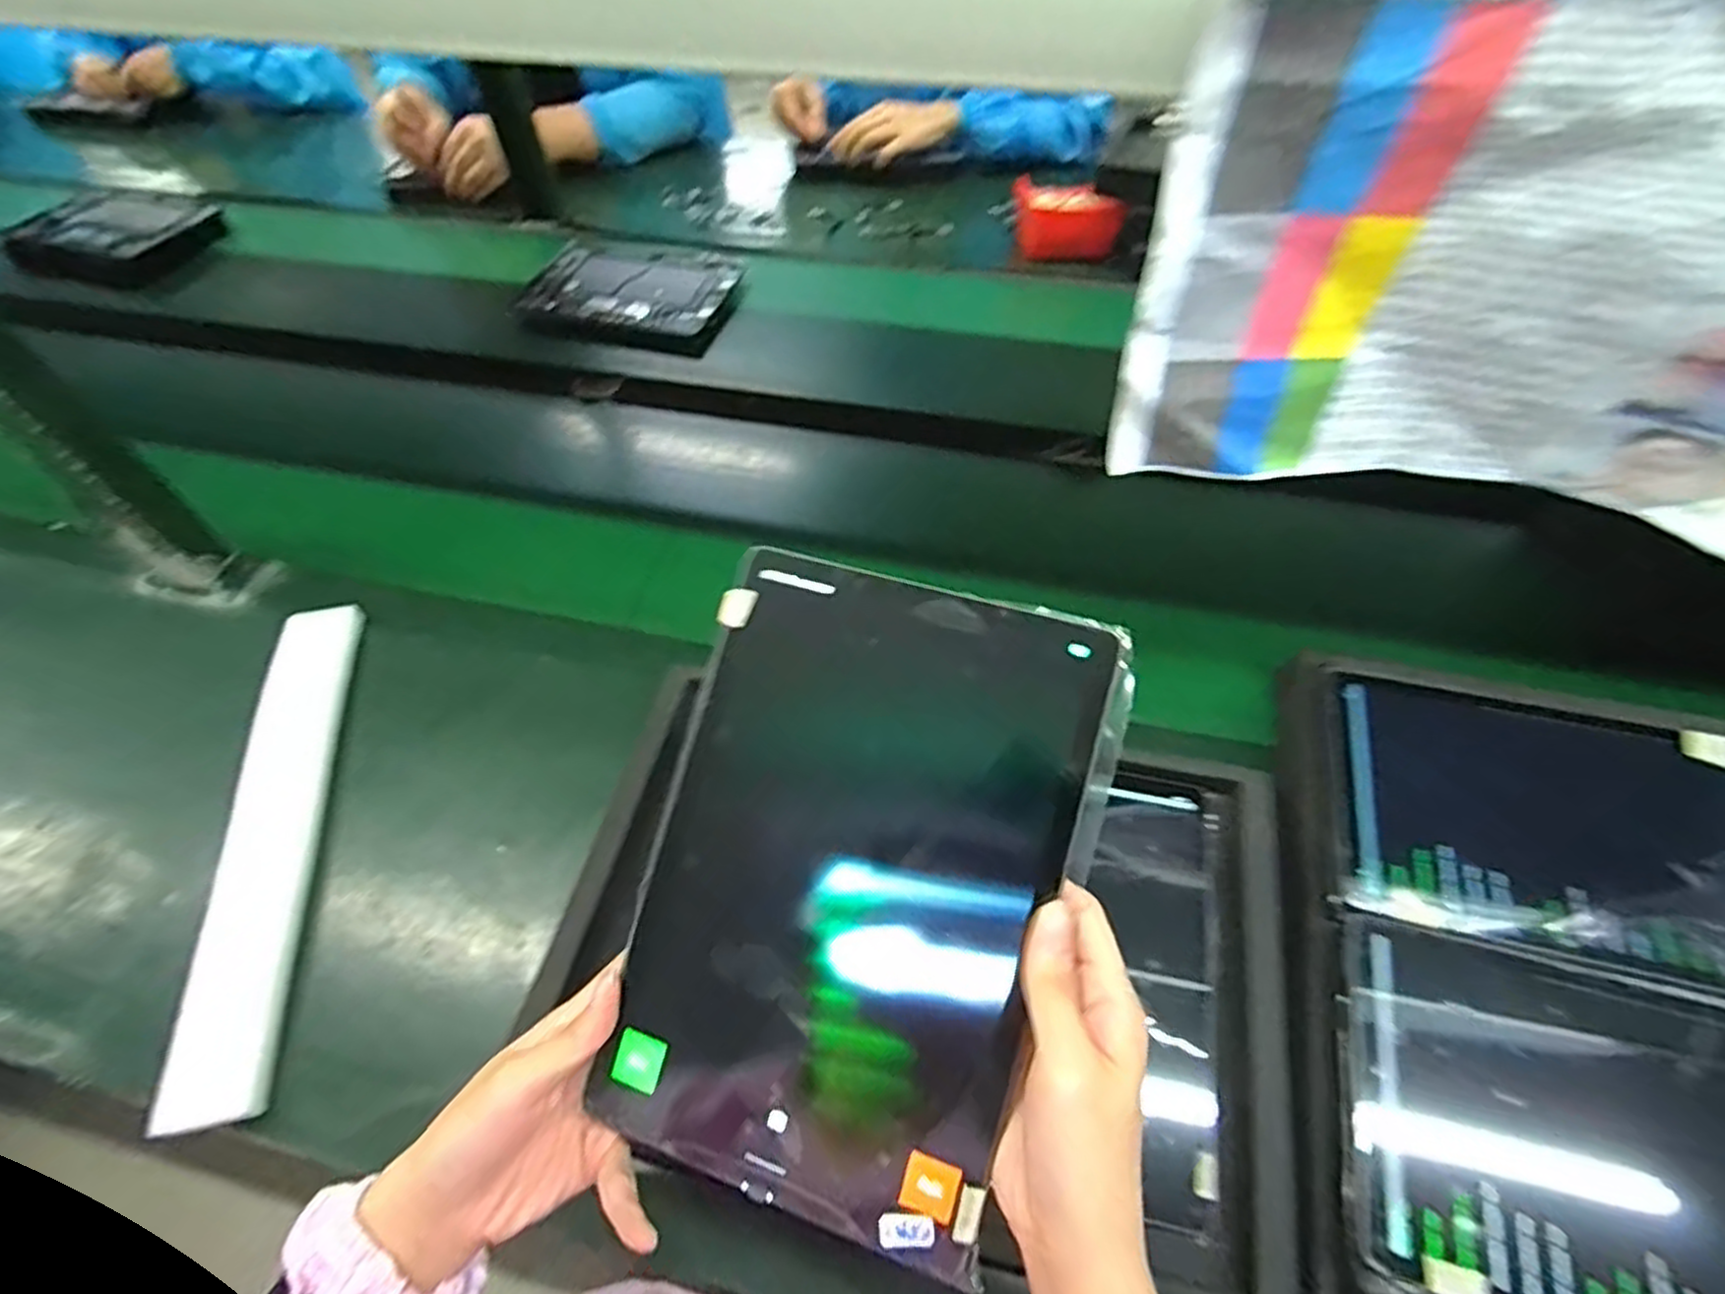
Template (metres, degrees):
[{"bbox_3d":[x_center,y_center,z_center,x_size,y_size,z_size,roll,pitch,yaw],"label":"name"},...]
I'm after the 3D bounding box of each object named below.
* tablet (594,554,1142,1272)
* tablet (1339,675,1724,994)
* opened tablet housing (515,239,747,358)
[{"bbox_3d":[-0.005,0.096,0.314,0.163,0.006,0.249,15,83,12],"label":"tablet"},{"bbox_3d":[0.462,0.113,0.487,0.283,0.012,0.174,11,55,9],"label":"tablet"},{"bbox_3d":[-0.301,-0.470,1.003,0.271,0.018,0.171,12,55,10],"label":"opened tablet housing"}]

